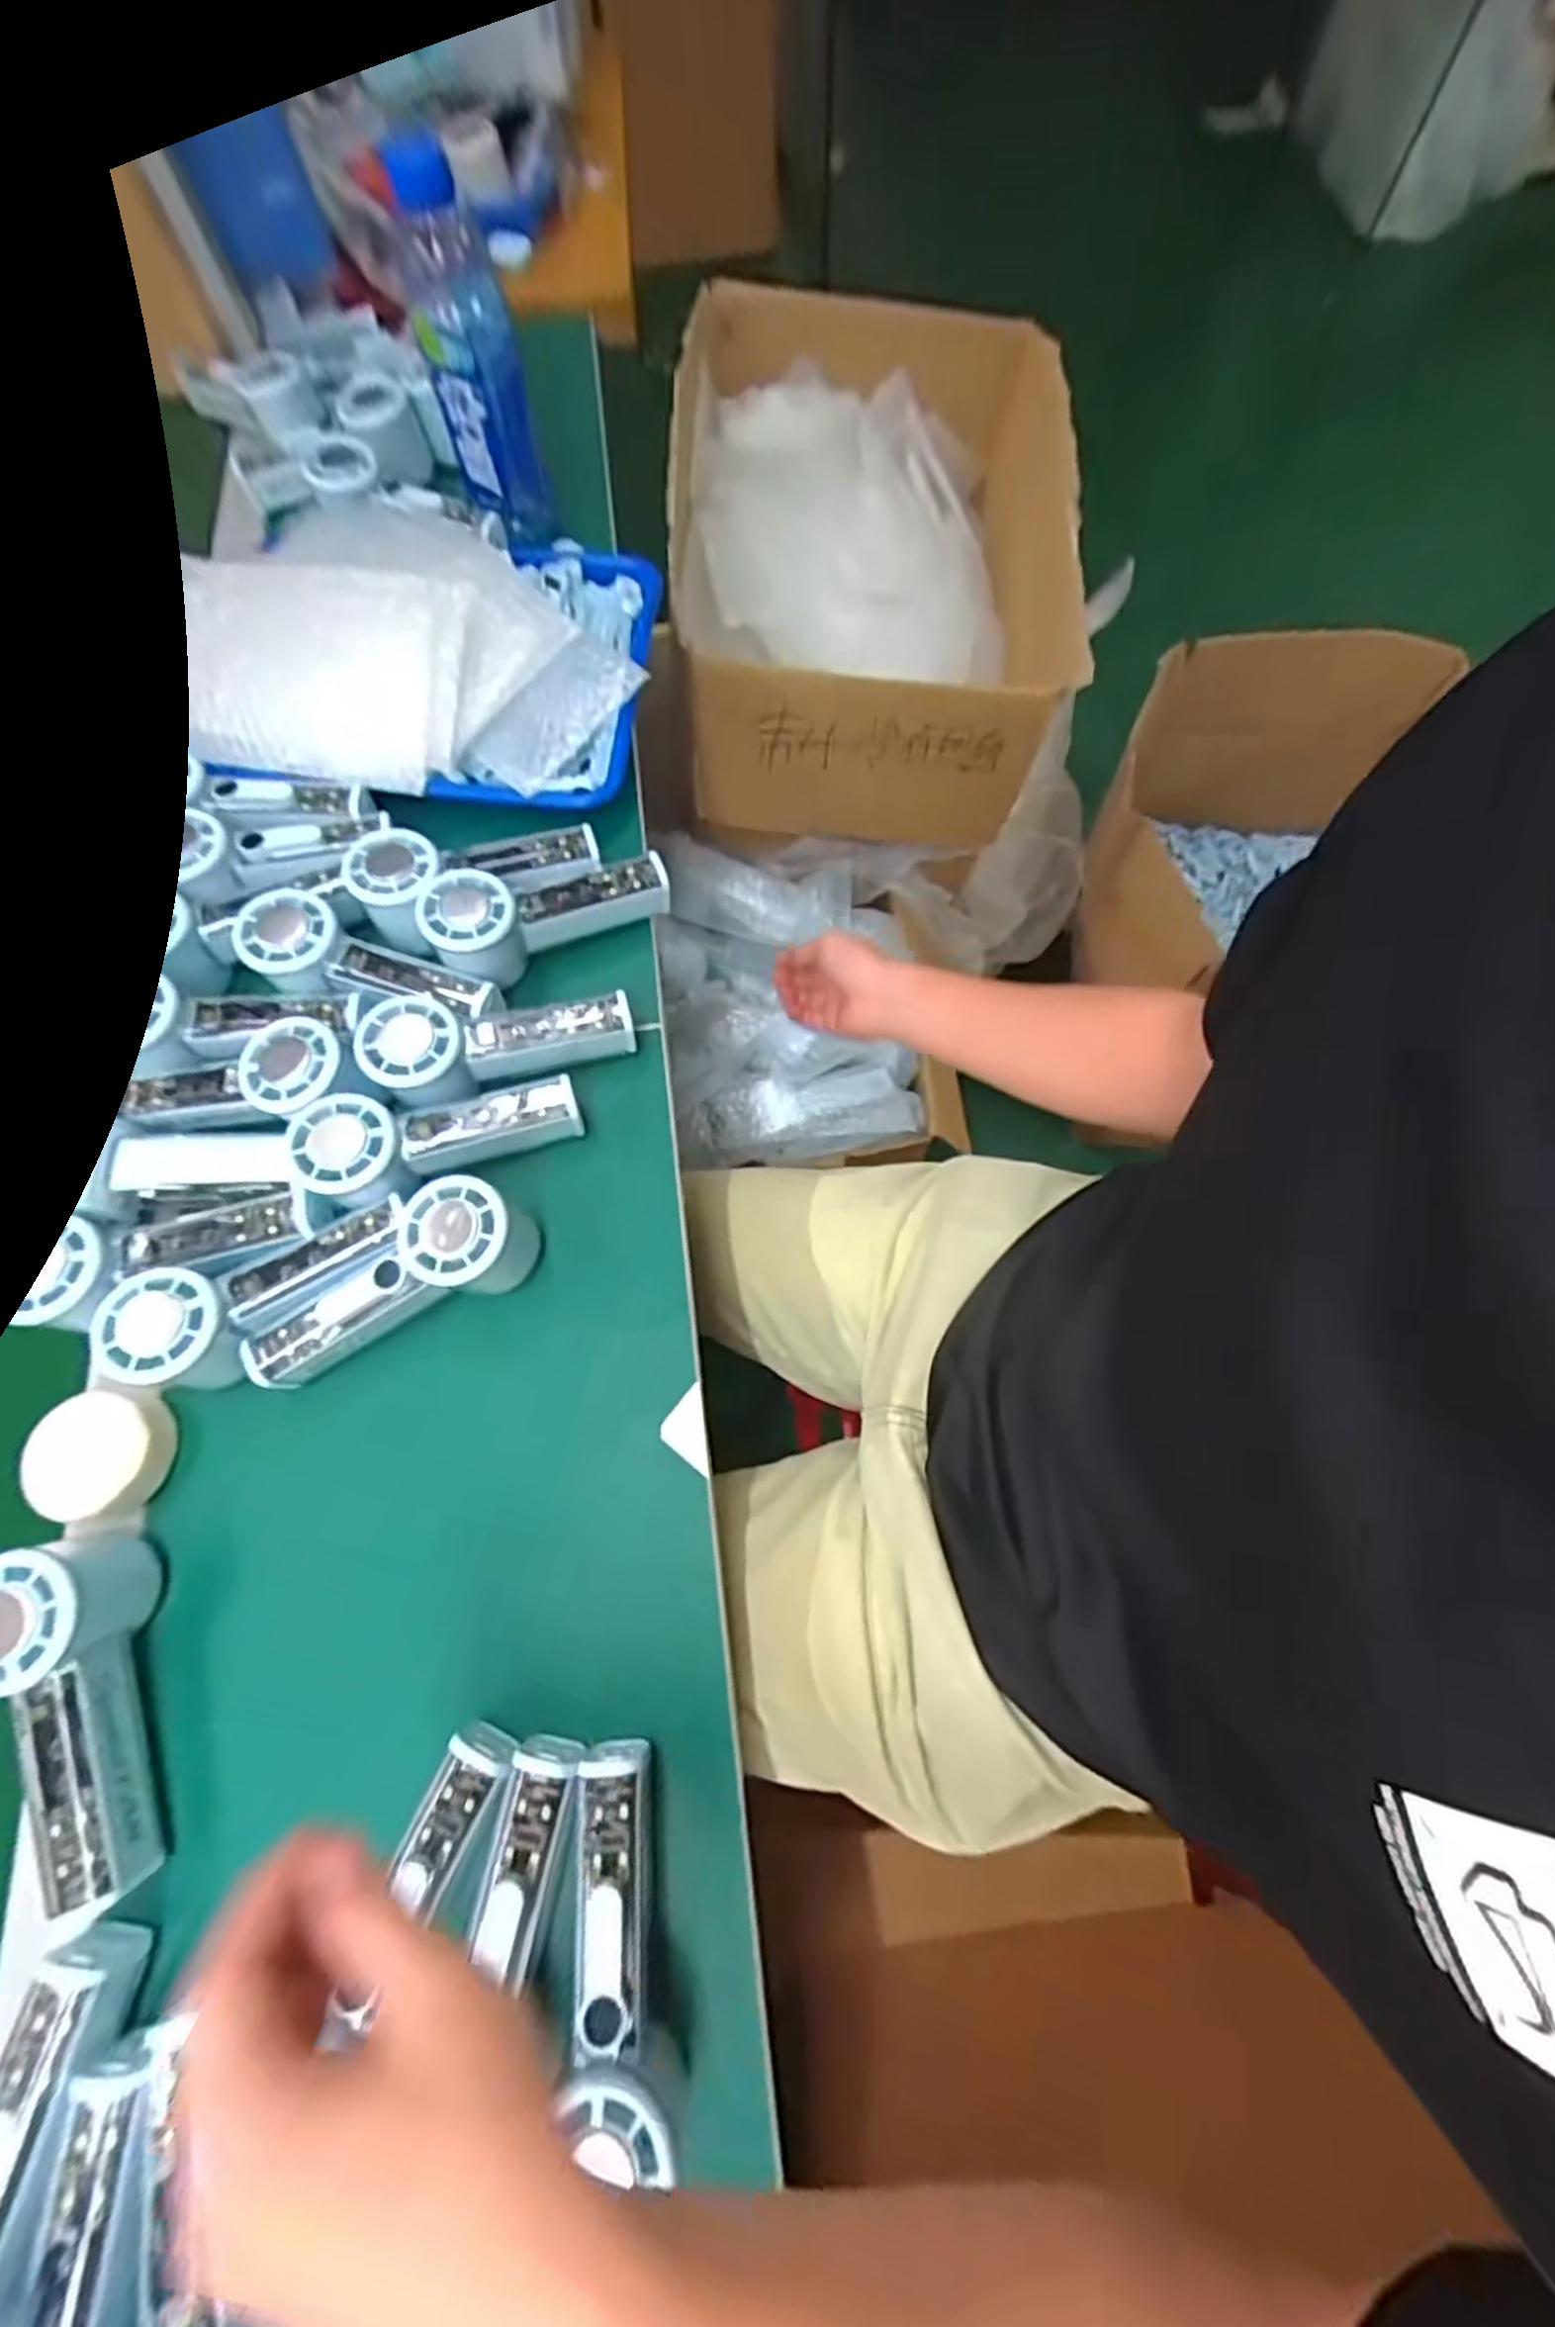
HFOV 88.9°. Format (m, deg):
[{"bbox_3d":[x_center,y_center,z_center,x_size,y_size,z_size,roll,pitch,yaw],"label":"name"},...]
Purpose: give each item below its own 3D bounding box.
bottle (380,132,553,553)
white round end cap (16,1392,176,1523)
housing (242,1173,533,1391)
[{"bbox_3d":[-0.217,-0.570,0.576,0.066,0.196,0.055,-18,71,-5],"label":"bottle"},{"bbox_3d":[-0.356,0.152,0.416,0.061,0.022,0.060,0,70,1],"label":"white round end cap"},{"bbox_3d":[-0.210,0.065,0.433,0.151,0.058,0.058,-26,72,-8],"label":"housing"}]

